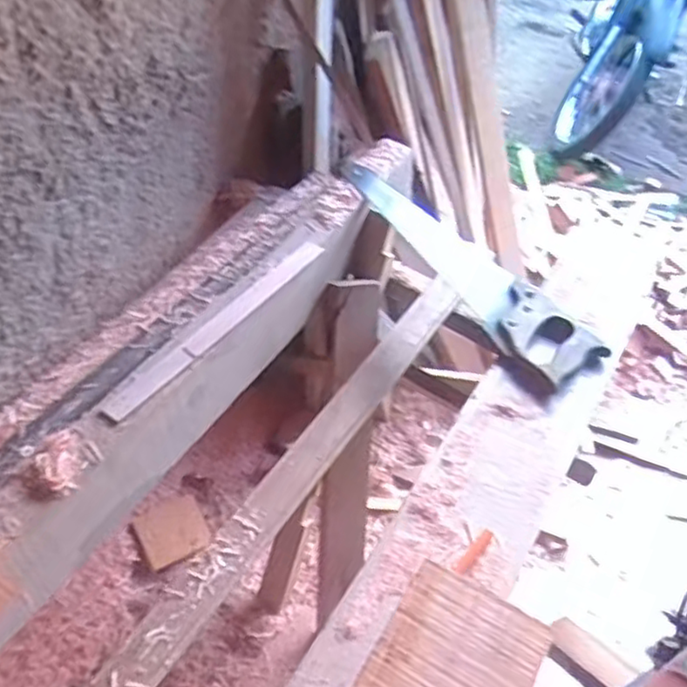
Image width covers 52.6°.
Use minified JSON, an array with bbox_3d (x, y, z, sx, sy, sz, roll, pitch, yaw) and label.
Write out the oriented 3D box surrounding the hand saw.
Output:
[{"bbox_3d":[0.165,-0.128,1.016,0.110,0.025,0.508,-24,53,-26],"label":"hand saw"}]

